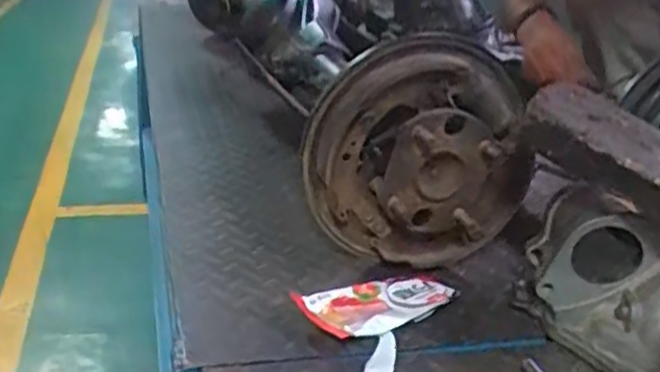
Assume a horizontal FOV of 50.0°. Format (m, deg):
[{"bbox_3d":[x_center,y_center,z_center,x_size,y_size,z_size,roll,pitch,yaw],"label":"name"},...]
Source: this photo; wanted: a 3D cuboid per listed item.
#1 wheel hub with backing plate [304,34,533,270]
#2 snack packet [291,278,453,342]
[{"bbox_3d":[0.098,-0.021,0.777,0.248,0.248,0.071,4,23,0],"label":"wheel hub with backing plate"},{"bbox_3d":[0.055,0.120,0.723,0.159,0.023,0.098,-6,25,-22],"label":"snack packet"}]

